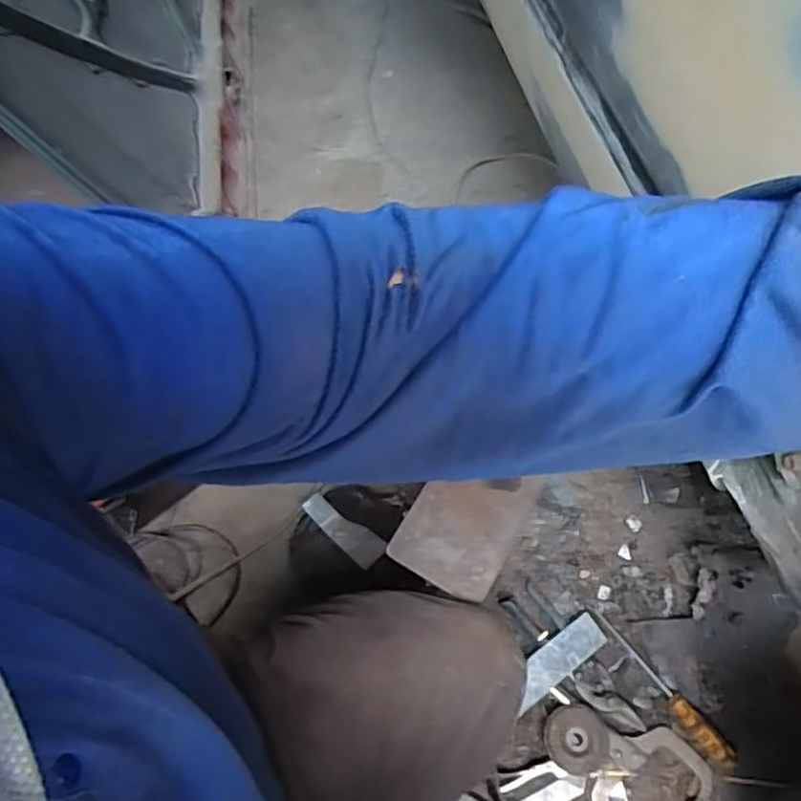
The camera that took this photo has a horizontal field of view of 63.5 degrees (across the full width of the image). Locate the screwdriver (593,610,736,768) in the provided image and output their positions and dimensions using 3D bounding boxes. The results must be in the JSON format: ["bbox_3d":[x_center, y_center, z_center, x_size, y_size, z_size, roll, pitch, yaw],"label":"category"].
[{"bbox_3d":[0.356,0.391,0.886,0.033,0.022,0.240,-36,66,-19],"label":"screwdriver"}]

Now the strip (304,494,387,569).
[{"bbox_3d":[-0.086,0.195,0.989,0.144,0.008,0.045,38,77,19],"label":"strip"}]

